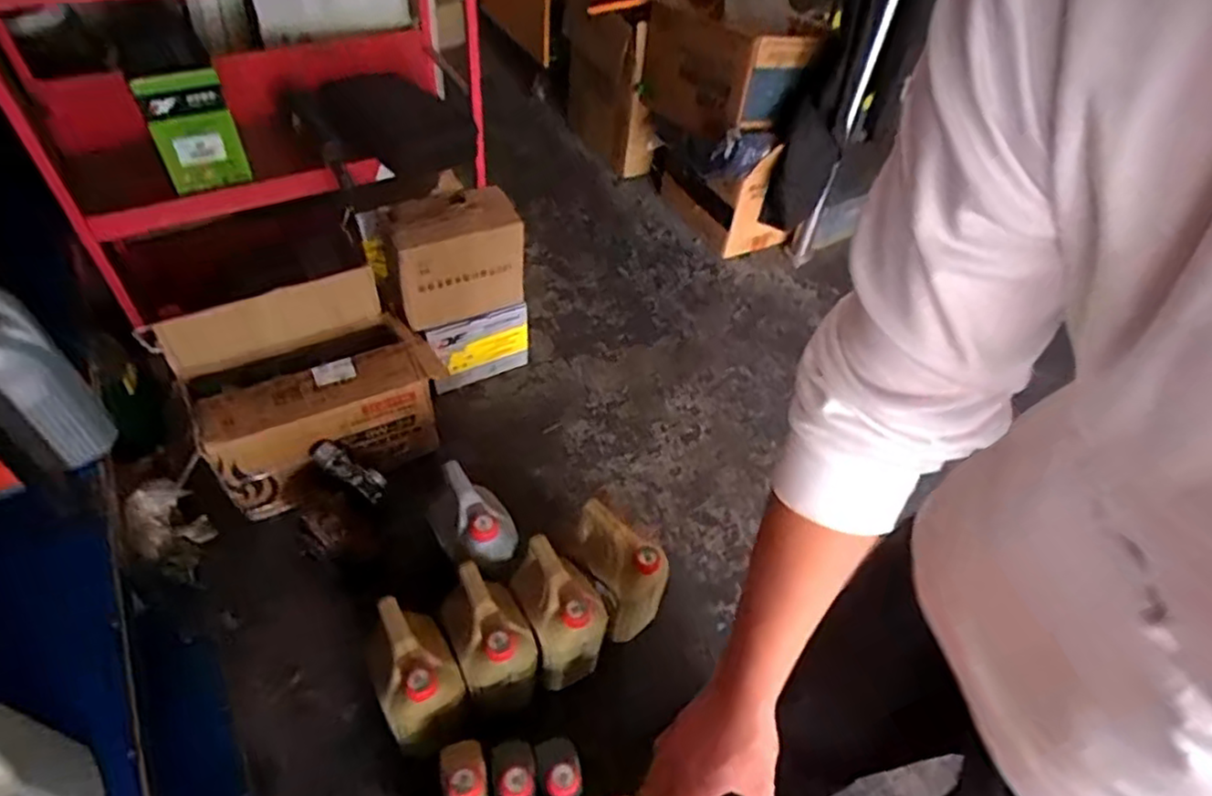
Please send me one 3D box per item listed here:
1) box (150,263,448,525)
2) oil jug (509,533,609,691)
[{"bbox_3d":[-0.598,-0.022,1.418,0.472,0.315,0.290,-23,55,-24],"label":"box"},{"bbox_3d":[-0.087,0.370,1.192,0.122,0.230,0.187,-19,54,-21],"label":"oil jug"}]

